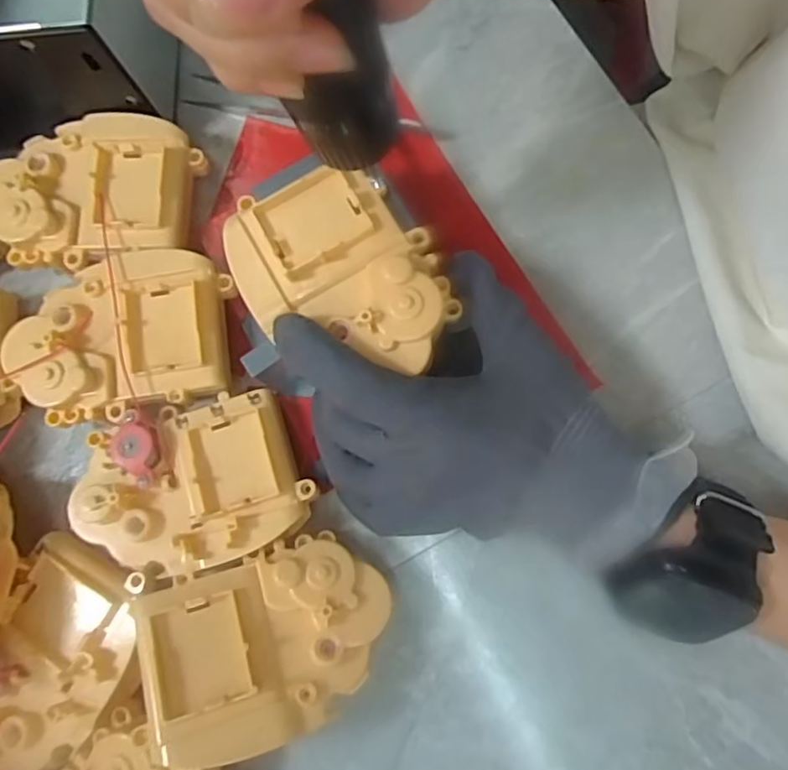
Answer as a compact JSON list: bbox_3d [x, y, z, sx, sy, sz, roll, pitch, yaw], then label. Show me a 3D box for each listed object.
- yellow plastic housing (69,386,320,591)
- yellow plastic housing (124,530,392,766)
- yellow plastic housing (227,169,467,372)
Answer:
[{"bbox_3d":[-0.090,0.043,0.271,0.095,0.018,0.070,-18,79,2],"label":"yellow plastic housing"},{"bbox_3d":[-0.049,0.103,0.251,0.095,0.025,0.068,-17,67,-15],"label":"yellow plastic housing"},{"bbox_3d":[-0.022,-0.044,0.249,0.075,0.019,0.091,-23,78,-7],"label":"yellow plastic housing"}]

